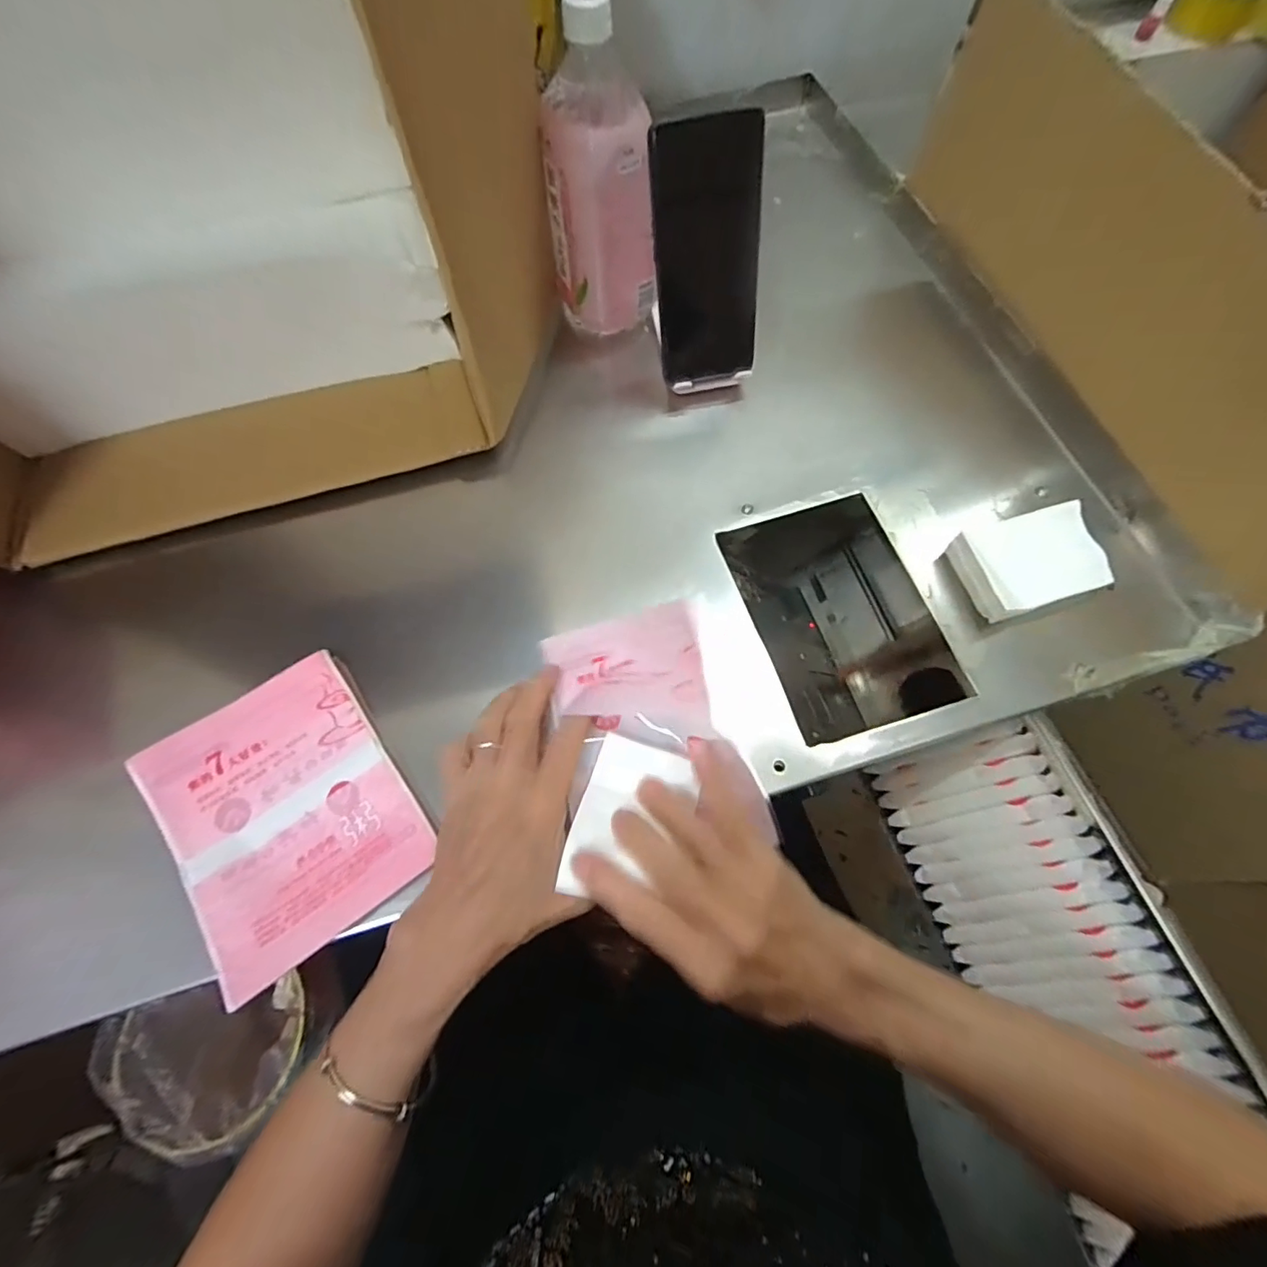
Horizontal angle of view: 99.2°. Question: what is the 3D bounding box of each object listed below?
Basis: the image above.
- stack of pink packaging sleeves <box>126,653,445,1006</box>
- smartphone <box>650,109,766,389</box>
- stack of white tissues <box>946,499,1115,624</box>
[{"bbox_3d":[-0.207,0.105,0.323,0.122,0.017,0.157,-35,71,-13],"label":"stack of pink packaging sleeves"},{"bbox_3d":[0.055,-0.272,0.399,0.075,0.161,0.005,-8,47,1],"label":"smartphone"},{"bbox_3d":[0.287,-0.052,0.389,0.101,0.031,0.066,-18,68,-6],"label":"stack of white tissues"}]

